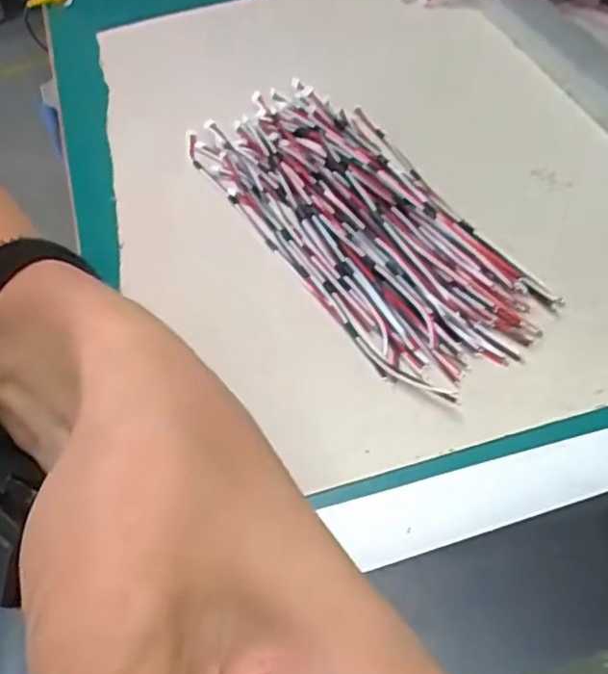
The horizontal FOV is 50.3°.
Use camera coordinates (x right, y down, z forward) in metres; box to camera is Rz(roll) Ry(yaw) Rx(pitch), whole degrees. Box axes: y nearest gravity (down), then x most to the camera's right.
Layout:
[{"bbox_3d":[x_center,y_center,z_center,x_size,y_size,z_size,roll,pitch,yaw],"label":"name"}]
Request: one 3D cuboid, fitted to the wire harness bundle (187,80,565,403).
[{"bbox_3d":[0.029,-0.072,0.357,0.101,0.024,0.253,-28,50,-14],"label":"wire harness bundle"}]

